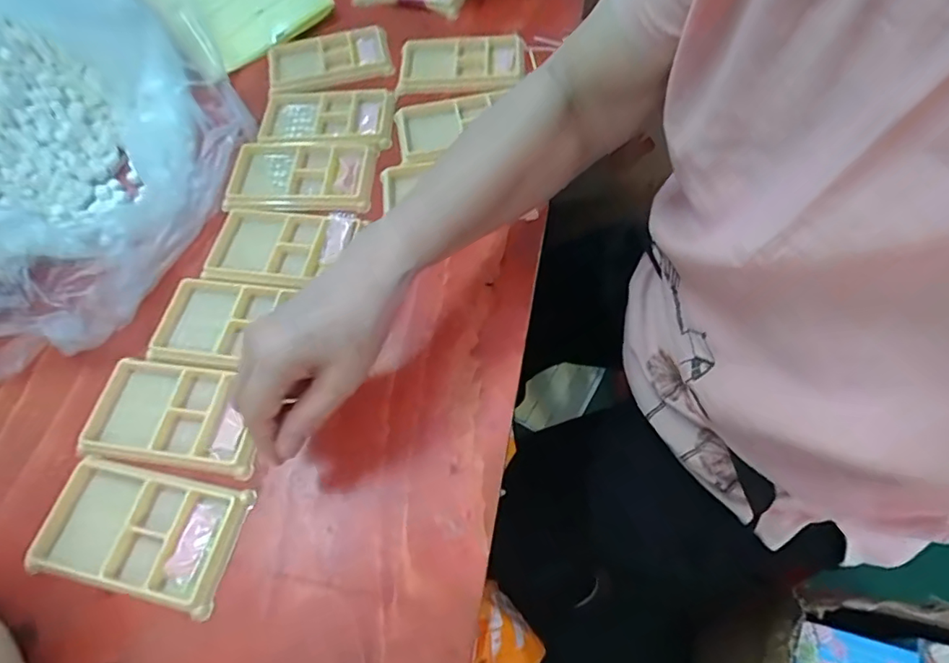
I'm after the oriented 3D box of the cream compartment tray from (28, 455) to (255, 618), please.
[{"bbox_3d":[-0.227,0.135,0.362,0.134,0.010,0.076,9,63,9],"label":"cream compartment tray"}]

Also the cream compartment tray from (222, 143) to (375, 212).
[{"bbox_3d":[-0.164,-0.152,0.508,0.133,0.014,0.085,-1,62,4],"label":"cream compartment tray"}]

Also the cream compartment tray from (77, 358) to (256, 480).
[{"bbox_3d":[-0.222,0.060,0.399,0.131,0.010,0.075,6,63,7],"label":"cream compartment tray"}]

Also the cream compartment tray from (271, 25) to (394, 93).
[{"bbox_3d":[-0.164,-0.306,0.596,0.136,0.011,0.081,-14,60,-3],"label":"cream compartment tray"}]

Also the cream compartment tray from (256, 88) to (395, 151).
[{"bbox_3d":[-0.153,-0.225,0.546,0.134,0.017,0.087,0,62,4],"label":"cream compartment tray"}]

